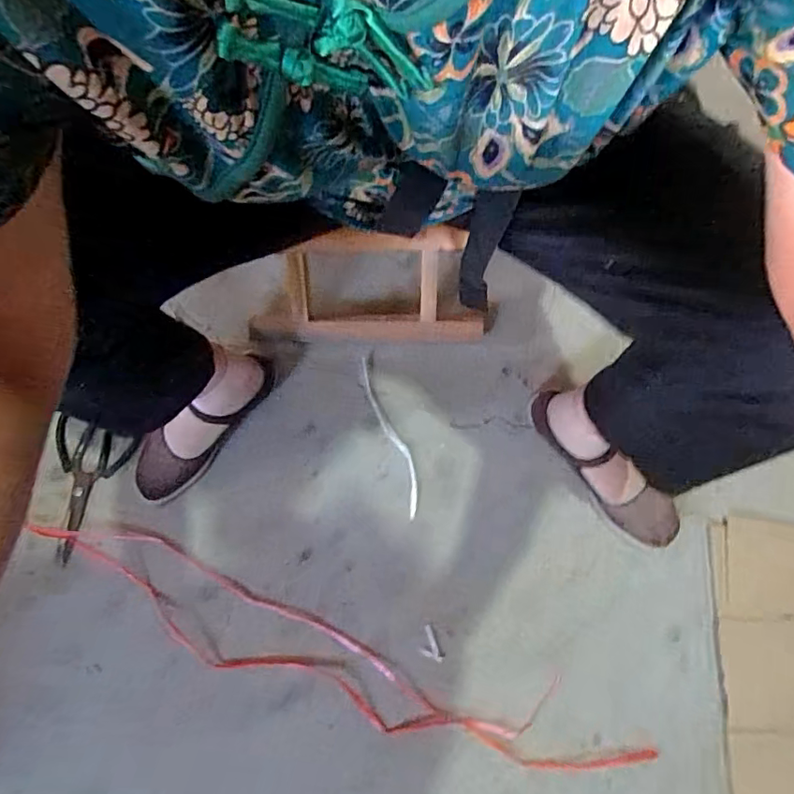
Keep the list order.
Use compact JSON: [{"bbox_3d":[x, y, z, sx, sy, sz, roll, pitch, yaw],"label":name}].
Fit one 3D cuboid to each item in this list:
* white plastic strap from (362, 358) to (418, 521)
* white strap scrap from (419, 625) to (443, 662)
[{"bbox_3d":[-0.006,0.047,0.677,0.025,0.006,0.211,-21,76,7],"label":"white plastic strap"},{"bbox_3d":[0.036,0.286,0.611,0.022,0.004,0.042,-24,74,-6],"label":"white strap scrap"}]

